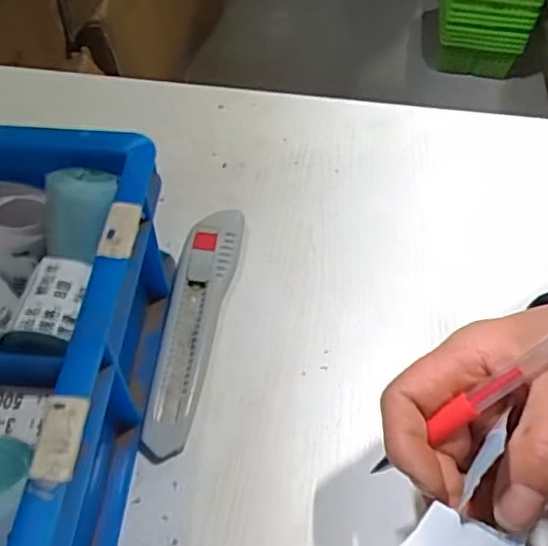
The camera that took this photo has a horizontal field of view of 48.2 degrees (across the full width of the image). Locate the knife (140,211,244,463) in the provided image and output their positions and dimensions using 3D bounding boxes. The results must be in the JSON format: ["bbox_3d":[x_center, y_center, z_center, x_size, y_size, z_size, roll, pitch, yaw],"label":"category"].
[{"bbox_3d":[-0.048,0.028,0.353,0.032,0.016,0.154,10,57,6],"label":"knife"}]

